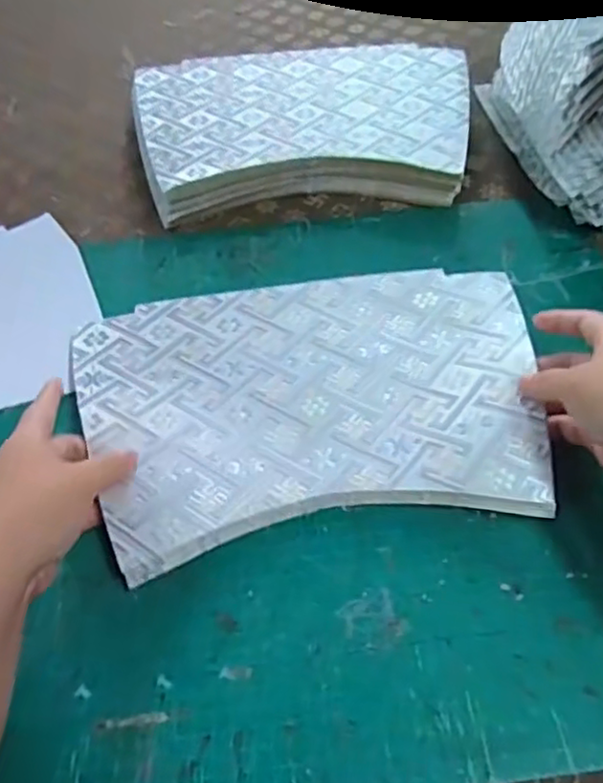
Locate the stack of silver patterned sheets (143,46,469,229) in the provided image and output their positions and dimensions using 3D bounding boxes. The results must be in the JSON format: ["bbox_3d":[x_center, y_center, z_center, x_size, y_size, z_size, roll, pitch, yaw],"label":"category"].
[{"bbox_3d":[-0.001,-0.258,0.647,0.330,0.041,0.228,-5,53,0],"label":"stack of silver patterned sheets"}]

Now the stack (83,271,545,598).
[{"bbox_3d":[0.008,-0.001,0.461,0.311,0.019,0.219,-9,53,-4],"label":"stack"}]

